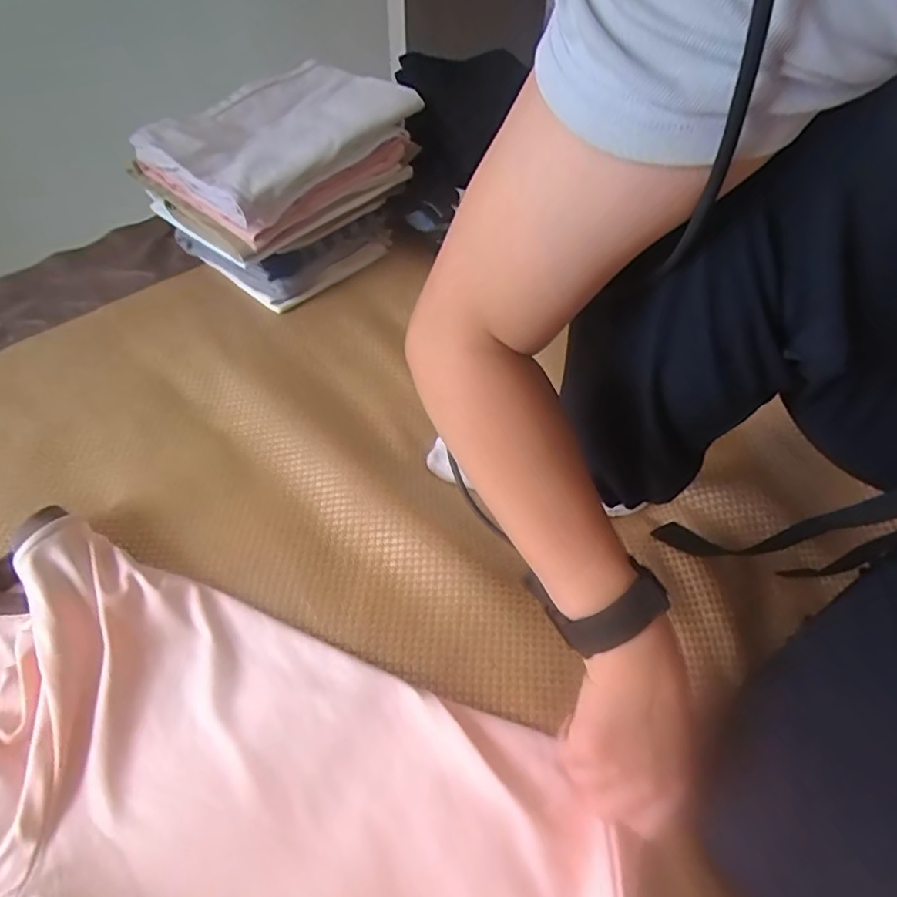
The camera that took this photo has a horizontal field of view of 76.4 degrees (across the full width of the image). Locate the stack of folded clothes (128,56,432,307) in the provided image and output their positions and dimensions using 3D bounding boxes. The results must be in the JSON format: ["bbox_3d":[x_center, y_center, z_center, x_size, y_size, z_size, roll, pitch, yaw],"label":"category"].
[{"bbox_3d":[-0.184,-0.307,0.671,0.193,0.168,0.263,34,58,22],"label":"stack of folded clothes"}]

